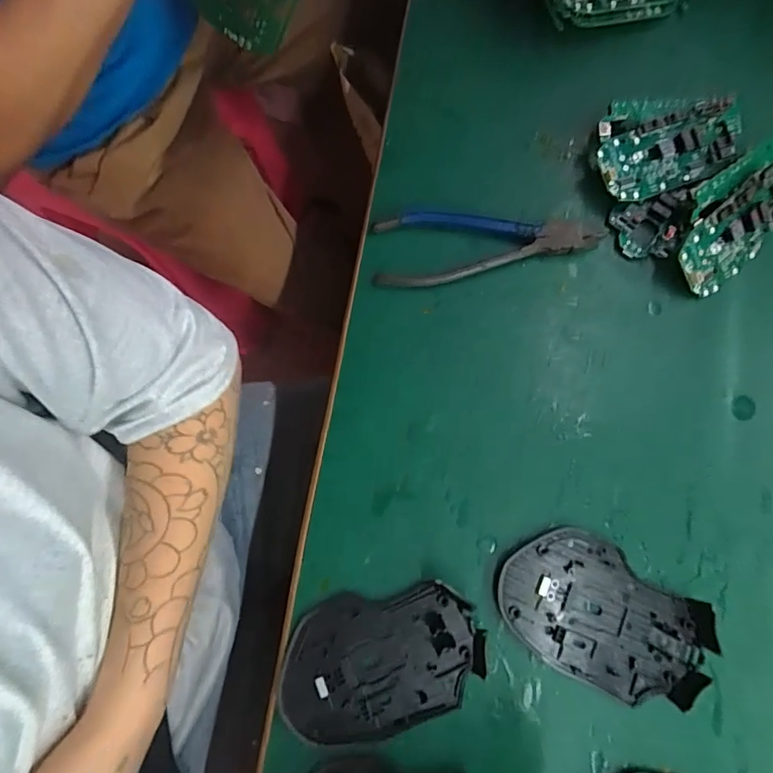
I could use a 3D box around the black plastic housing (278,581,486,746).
[{"bbox_3d":[-0.003,0.155,0.257,0.110,0.011,0.072,-9,79,-1],"label":"black plastic housing"}]

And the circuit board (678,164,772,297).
[{"bbox_3d":[0.222,-0.097,0.290,0.087,0.010,0.044,-42,111,-3],"label":"circuit board"}]

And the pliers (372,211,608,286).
[{"bbox_3d":[0.066,-0.095,0.303,0.148,0.009,0.048,-4,79,0],"label":"pliers"}]

